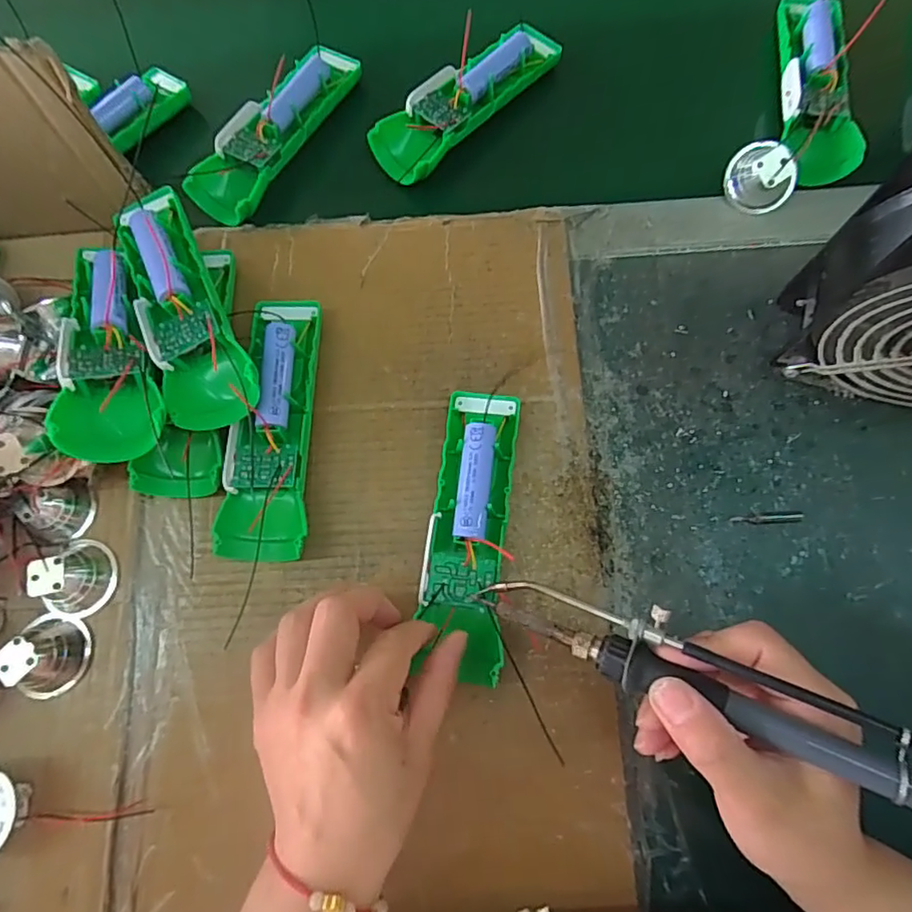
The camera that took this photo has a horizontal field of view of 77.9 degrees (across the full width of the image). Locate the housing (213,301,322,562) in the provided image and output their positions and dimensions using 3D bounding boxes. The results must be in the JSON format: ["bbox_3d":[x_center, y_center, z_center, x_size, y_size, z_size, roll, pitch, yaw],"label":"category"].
[{"bbox_3d":[-0.108,-0.019,0.334,0.046,0.029,0.158,0,77,0],"label":"housing"}]

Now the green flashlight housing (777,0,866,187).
[{"bbox_3d":[0.244,-0.254,0.385,0.042,0.027,0.143,3,77,1],"label":"green flashlight housing"}]

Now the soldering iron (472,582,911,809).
[{"bbox_3d":[0.101,0.091,0.233,0.203,0.017,0.033,17,77,28],"label":"soldering iron"}]

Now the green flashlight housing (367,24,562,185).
[{"bbox_3d":[0.005,-0.258,0.401,0.154,0.021,0.046,-42,80,-8],"label":"green flashlight housing"}]

